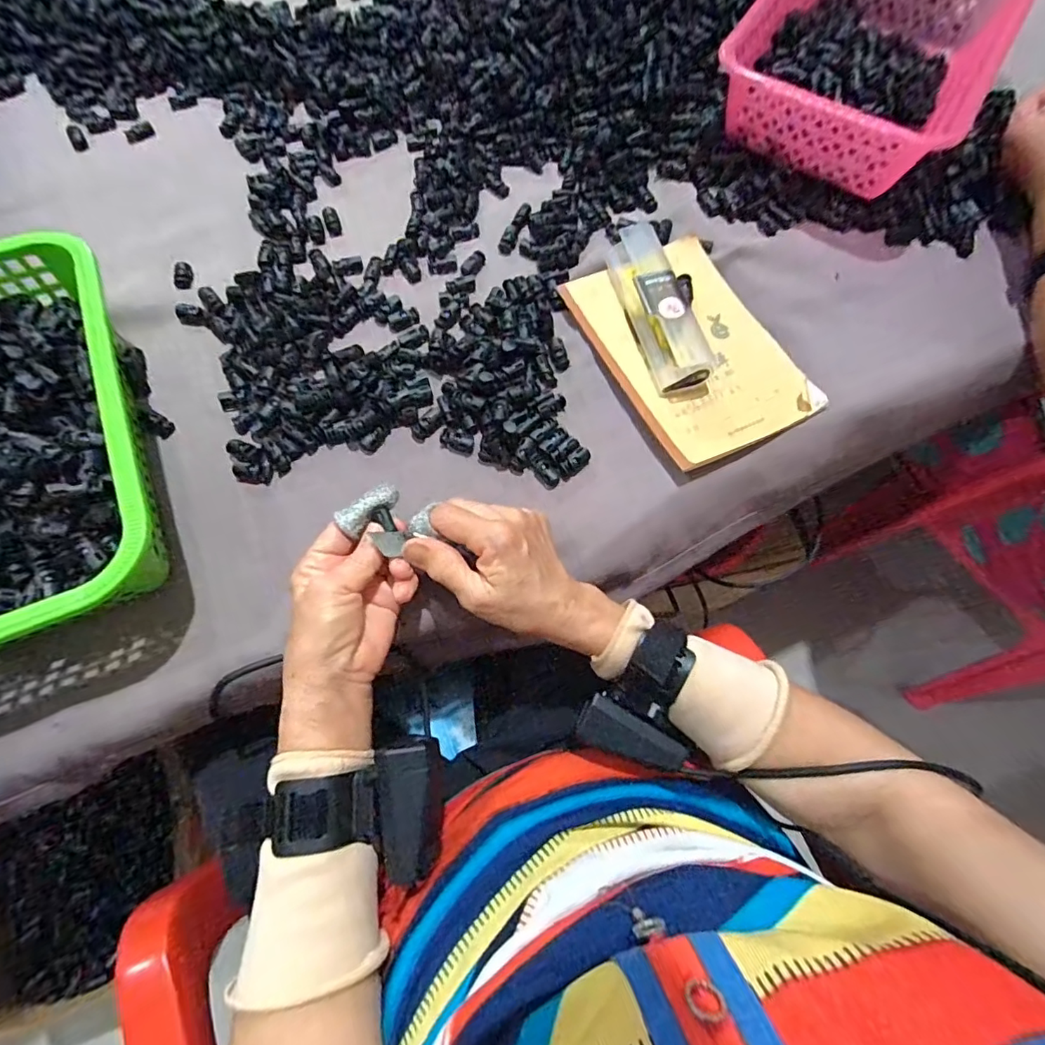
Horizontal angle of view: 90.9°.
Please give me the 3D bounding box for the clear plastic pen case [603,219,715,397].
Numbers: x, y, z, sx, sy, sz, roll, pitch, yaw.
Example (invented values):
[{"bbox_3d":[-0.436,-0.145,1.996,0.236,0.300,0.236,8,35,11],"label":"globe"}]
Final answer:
[{"bbox_3d":[0.116,-0.188,0.445,0.045,0.034,0.157,-14,70,-6],"label":"clear plastic pen case"}]

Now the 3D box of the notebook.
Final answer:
[{"bbox_3d":[0.142,-0.154,0.447,0.142,0.016,0.209,-25,72,-10],"label":"notebook"}]

